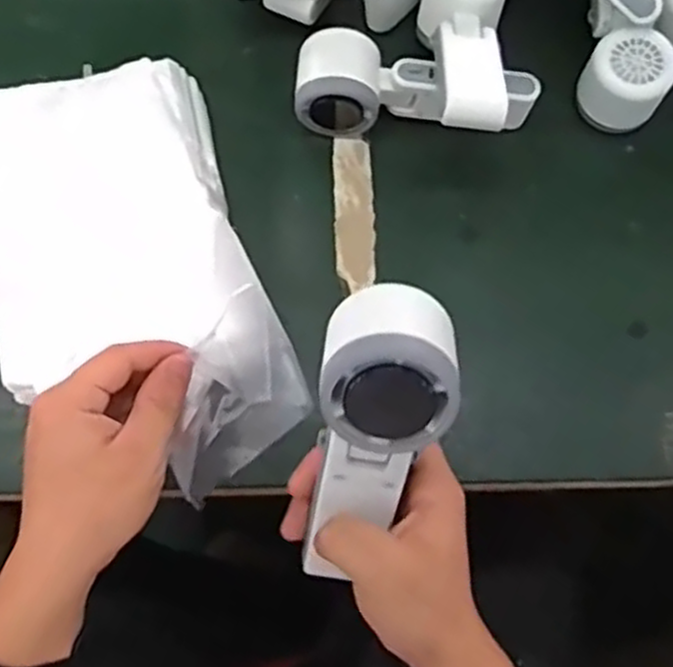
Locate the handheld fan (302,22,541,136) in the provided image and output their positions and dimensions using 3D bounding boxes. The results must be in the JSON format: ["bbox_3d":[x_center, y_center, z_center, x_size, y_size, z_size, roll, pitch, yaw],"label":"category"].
[{"bbox_3d":[0.055,-0.177,0.545,0.165,0.047,0.064,4,73,2],"label":"handheld fan"}]

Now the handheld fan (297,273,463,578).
[{"bbox_3d":[0.012,0.056,0.358,0.060,0.157,0.056,20,33,7],"label":"handheld fan"}]

